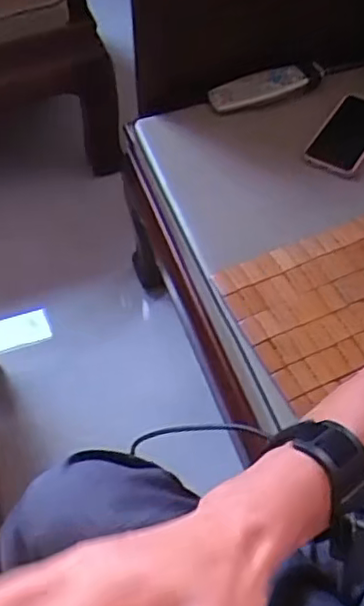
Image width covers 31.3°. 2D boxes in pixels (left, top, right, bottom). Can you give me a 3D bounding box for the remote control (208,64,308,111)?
[{"bbox_3d":[0.126,-0.336,1.010,0.163,0.030,0.047,-22,56,-13],"label":"remote control"}]

